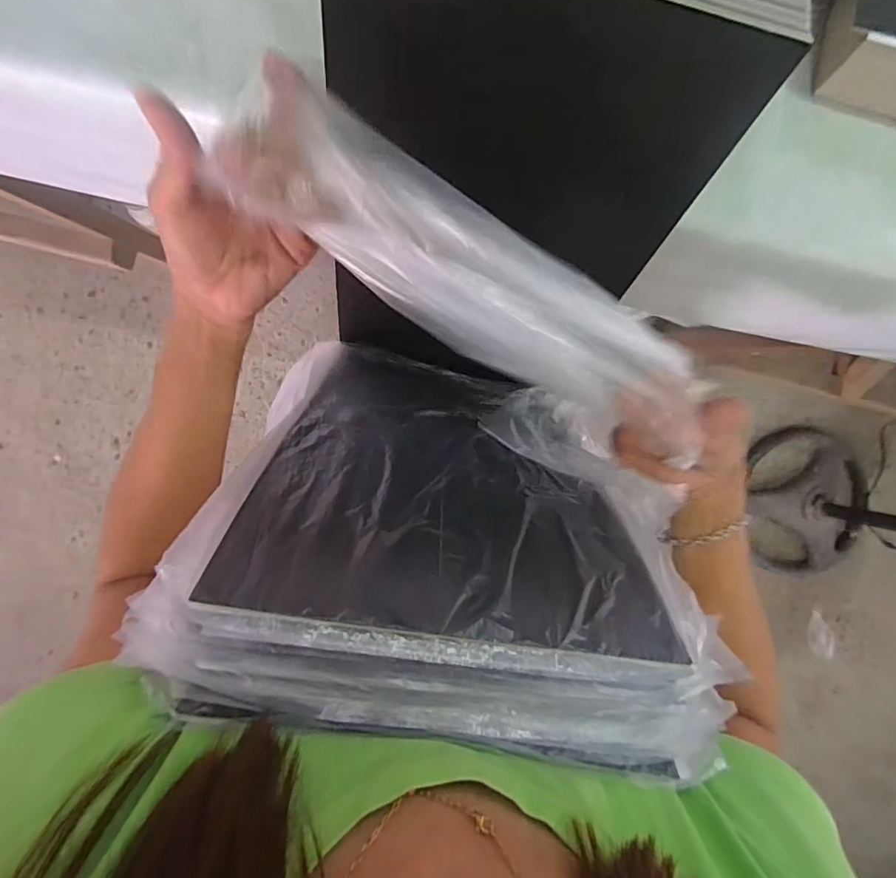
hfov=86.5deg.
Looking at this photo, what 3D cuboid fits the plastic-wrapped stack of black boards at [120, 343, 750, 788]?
[{"bbox_3d":[0.008,0.033,0.380,0.287,0.374,0.057,11,120,-4],"label":"plastic-wrapped stack of black boards"}]

